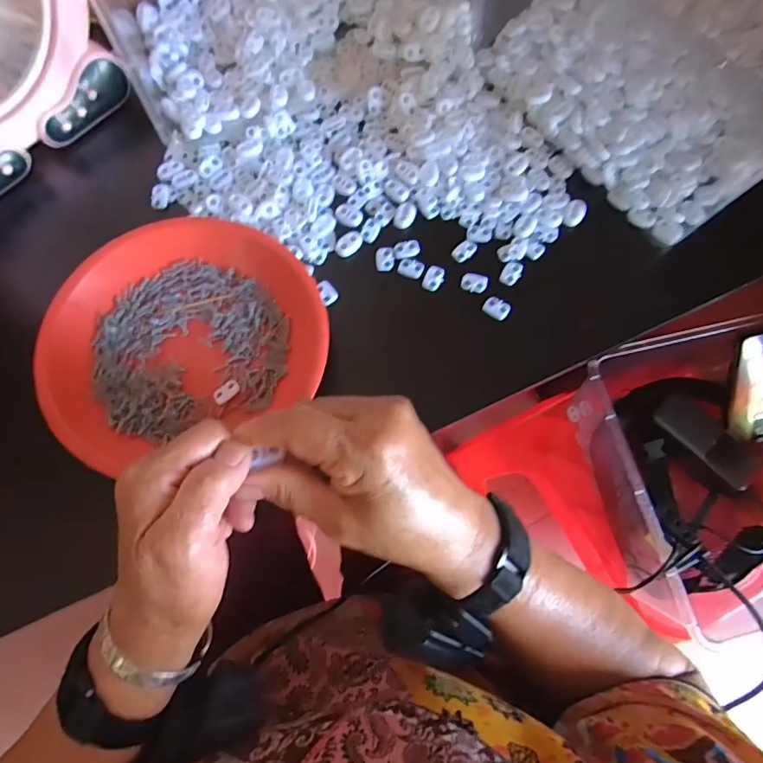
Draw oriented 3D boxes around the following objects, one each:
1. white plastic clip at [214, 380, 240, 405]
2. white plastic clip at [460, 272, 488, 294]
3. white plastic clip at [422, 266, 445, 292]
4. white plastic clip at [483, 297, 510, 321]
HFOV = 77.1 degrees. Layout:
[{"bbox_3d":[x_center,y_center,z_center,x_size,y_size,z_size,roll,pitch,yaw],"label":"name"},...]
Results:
[{"bbox_3d":[-0.111,0.007,0.344,0.019,0.004,0.012,-38,77,-12],"label":"white plastic clip"},{"bbox_3d":[0.074,-0.079,0.380,0.020,0.004,0.016,20,73,5],"label":"white plastic clip"},{"bbox_3d":[0.042,-0.081,0.379,0.015,0.005,0.020,19,73,5],"label":"white plastic clip"},{"bbox_3d":[0.089,-0.057,0.372,0.020,0.004,0.015,32,75,8],"label":"white plastic clip"}]

